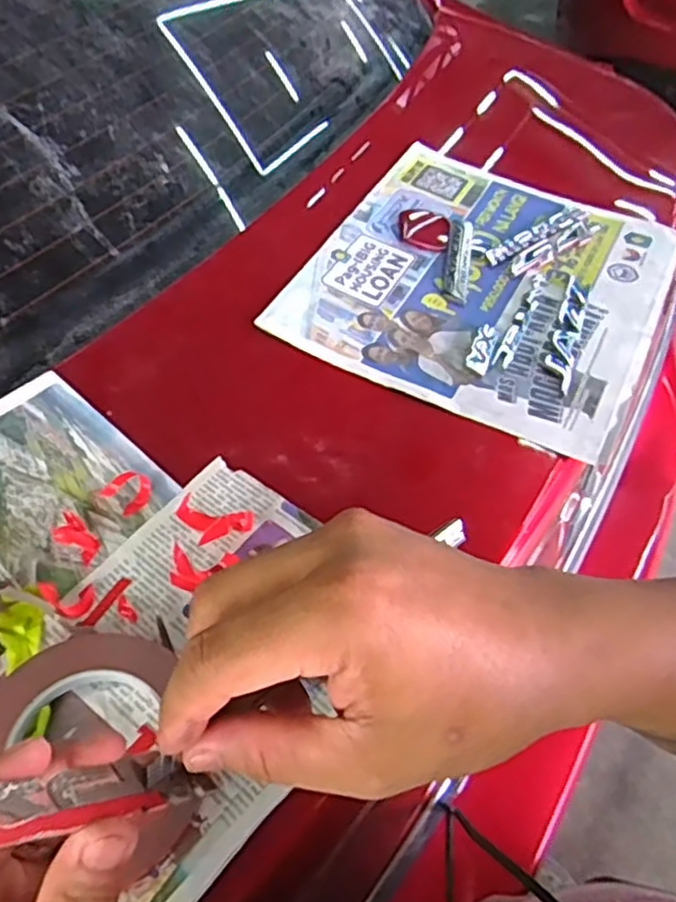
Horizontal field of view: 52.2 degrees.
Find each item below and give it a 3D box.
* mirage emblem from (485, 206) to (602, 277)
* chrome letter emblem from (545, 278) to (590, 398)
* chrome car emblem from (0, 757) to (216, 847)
[{"bbox_3d":[0.197,-0.196,0.642,0.135,0.009,0.046,-38,60,-25],"label":"mirage emblem"},{"bbox_3d":[0.187,-0.100,0.556,0.022,0.004,0.140,16,53,14],"label":"chrome letter emblem"},{"bbox_3d":[-0.091,0.105,0.203,0.114,0.009,0.018,11,42,-39],"label":"chrome car emblem"}]

